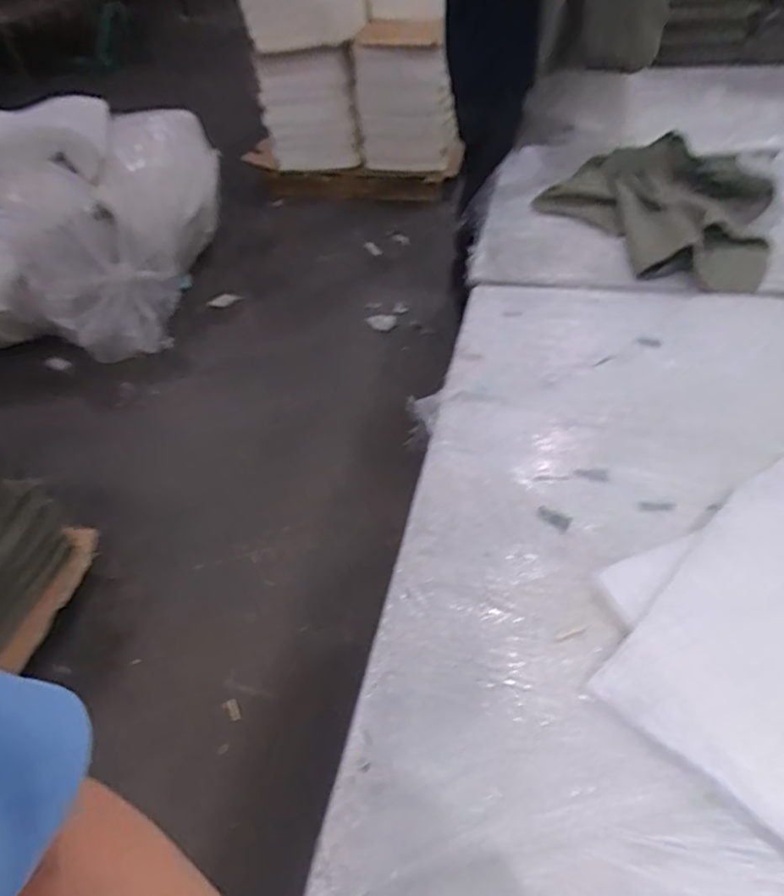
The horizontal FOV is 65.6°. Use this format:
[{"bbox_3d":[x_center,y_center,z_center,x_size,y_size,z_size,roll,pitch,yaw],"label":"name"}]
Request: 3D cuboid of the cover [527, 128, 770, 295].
[{"bbox_3d":[0.672,-0.574,1.418,0.440,0.095,0.605,-22,47,-13],"label":"cover"}]

